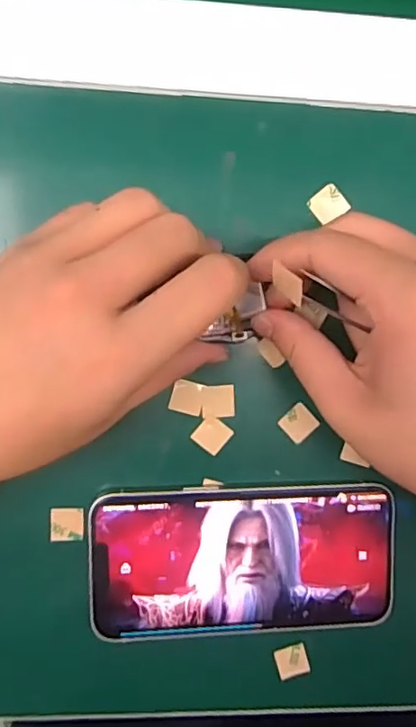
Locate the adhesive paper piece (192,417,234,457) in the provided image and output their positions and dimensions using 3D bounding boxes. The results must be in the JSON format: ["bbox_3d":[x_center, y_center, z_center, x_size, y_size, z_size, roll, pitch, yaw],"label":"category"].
[{"bbox_3d":[0.002,0.034,0.271,0.016,0.004,0.015,40,87,-9],"label":"adhesive paper piece"}]

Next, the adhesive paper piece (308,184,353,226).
[{"bbox_3d":[0.056,-0.075,0.264,0.017,0.004,0.015,-39,85,-6],"label":"adhesive paper piece"}]

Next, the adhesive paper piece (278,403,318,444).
[{"bbox_3d":[0.044,0.029,0.272,0.016,0.004,0.015,-42,97,-1],"label":"adhesive paper piece"}]

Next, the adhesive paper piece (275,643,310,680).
[{"bbox_3d":[0.043,0.150,0.285,0.016,0.004,0.014,-17,85,-4],"label":"adhesive paper piece"}]

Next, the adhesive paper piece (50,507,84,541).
[{"bbox_3d":[-0.067,0.077,0.268,0.015,0.004,0.017,2,98,-11],"label":"adhesive paper piece"}]

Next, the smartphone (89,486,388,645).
[{"bbox_3d":[0.018,0.095,0.272,0.144,0.010,0.073,0,94,-5],"label":"smartphone"}]

